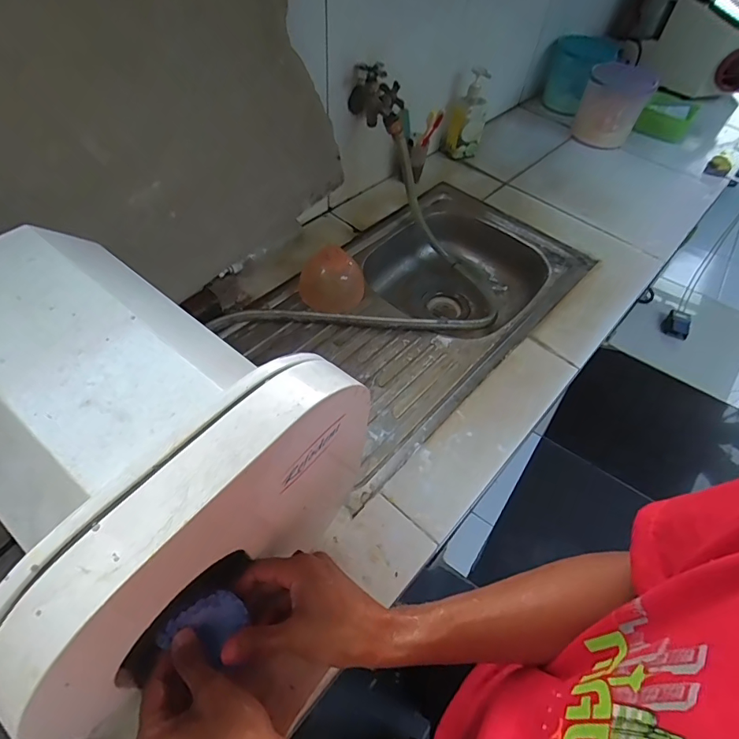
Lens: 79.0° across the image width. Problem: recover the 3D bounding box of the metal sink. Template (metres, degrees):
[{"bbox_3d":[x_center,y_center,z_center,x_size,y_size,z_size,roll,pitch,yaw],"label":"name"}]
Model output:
[{"bbox_3d":[0.081,-0.089,0.901,0.396,0.157,0.724,39,60,21],"label":"metal sink"}]

